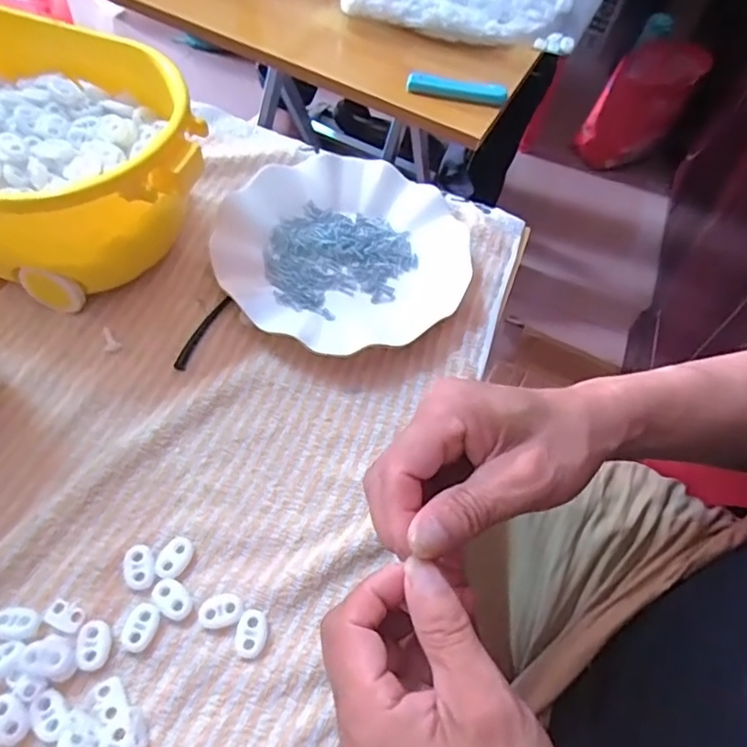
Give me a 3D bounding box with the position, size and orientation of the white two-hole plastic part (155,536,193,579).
[{"bbox_3d":[-0.106,0.098,0.314,0.015,0.004,0.022,22,55,5],"label":"white two-hole plastic part"}]

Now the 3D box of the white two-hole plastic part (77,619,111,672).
[{"bbox_3d":[-0.136,0.133,0.288,0.014,0.005,0.023,-5,57,-13],"label":"white two-hole plastic part"}]

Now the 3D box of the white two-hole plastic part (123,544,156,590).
[{"bbox_3d":[-0.123,0.101,0.309,0.015,0.004,0.023,-10,59,-17],"label":"white two-hole plastic part"}]

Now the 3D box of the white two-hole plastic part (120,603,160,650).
[{"bbox_3d":[-0.116,0.127,0.294,0.014,0.004,0.021,21,55,5],"label":"white two-hole plastic part"}]

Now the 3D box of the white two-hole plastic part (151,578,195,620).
[{"bbox_3d":[-0.104,0.115,0.302,0.022,0.004,0.015,39,58,16],"label":"white two-hole plastic part"}]

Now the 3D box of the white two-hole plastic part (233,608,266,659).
[{"bbox_3d":[-0.062,0.132,0.298,0.015,0.004,0.022,12,55,-2],"label":"white two-hole plastic part"}]

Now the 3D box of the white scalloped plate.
[{"bbox_3d":[-0.020,-0.092,0.433,0.182,0.021,0.174,5,55,-7],"label":"white scalloped plate"}]

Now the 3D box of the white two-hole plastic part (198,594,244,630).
[{"bbox_3d":[-0.078,0.122,0.302,0.023,0.004,0.015,-14,60,-19],"label":"white two-hole plastic part"}]

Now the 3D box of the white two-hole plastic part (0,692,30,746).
[{"bbox_3d":[-0.167,0.157,0.267,0.015,0.004,0.023,-35,68,-28],"label":"white two-hole plastic part"}]

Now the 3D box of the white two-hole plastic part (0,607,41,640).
[{"bbox_3d":[-0.175,0.122,0.287,0.022,0.005,0.015,4,55,-7],"label":"white two-hole plastic part"}]

